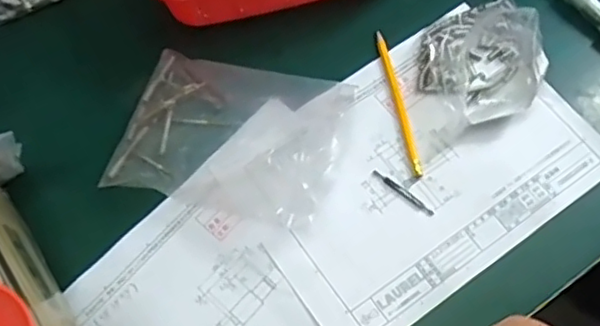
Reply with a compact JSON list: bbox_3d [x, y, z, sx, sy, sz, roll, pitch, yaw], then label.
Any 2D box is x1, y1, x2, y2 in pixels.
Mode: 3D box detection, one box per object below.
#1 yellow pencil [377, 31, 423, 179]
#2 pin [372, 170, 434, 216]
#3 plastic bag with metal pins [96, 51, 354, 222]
[{"bbox_3d":[0.090,-0.056,0.588,0.009,0.007,0.145,-10,68,-4],"label":"yellow pencil"},{"bbox_3d":[0.089,0.025,0.553,0.061,0.004,0.007,37,72,14],"label":"pin"},{"bbox_3d":[-0.063,-0.026,0.570,0.185,0.025,0.135,15,68,7],"label":"plastic bag with metal pins"}]

